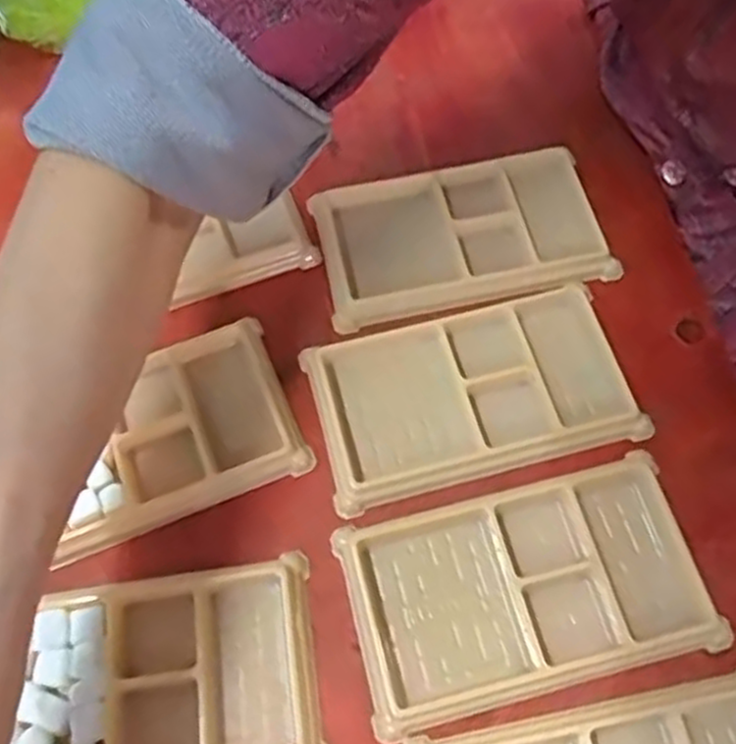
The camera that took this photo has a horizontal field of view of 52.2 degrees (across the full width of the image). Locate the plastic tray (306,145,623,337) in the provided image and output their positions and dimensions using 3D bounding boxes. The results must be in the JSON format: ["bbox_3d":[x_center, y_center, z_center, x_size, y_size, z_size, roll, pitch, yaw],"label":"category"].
[{"bbox_3d":[0.044,-0.068,0.365,0.132,0.009,0.074,-11,64,-5],"label":"plastic tray"}]

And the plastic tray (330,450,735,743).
[{"bbox_3d":[0.061,0.083,0.292,0.135,0.012,0.076,-13,64,-6],"label":"plastic tray"}]

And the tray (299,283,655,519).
[{"bbox_3d":[0.045,0.007,0.329,0.134,0.011,0.077,-15,64,-6],"label":"tray"}]

